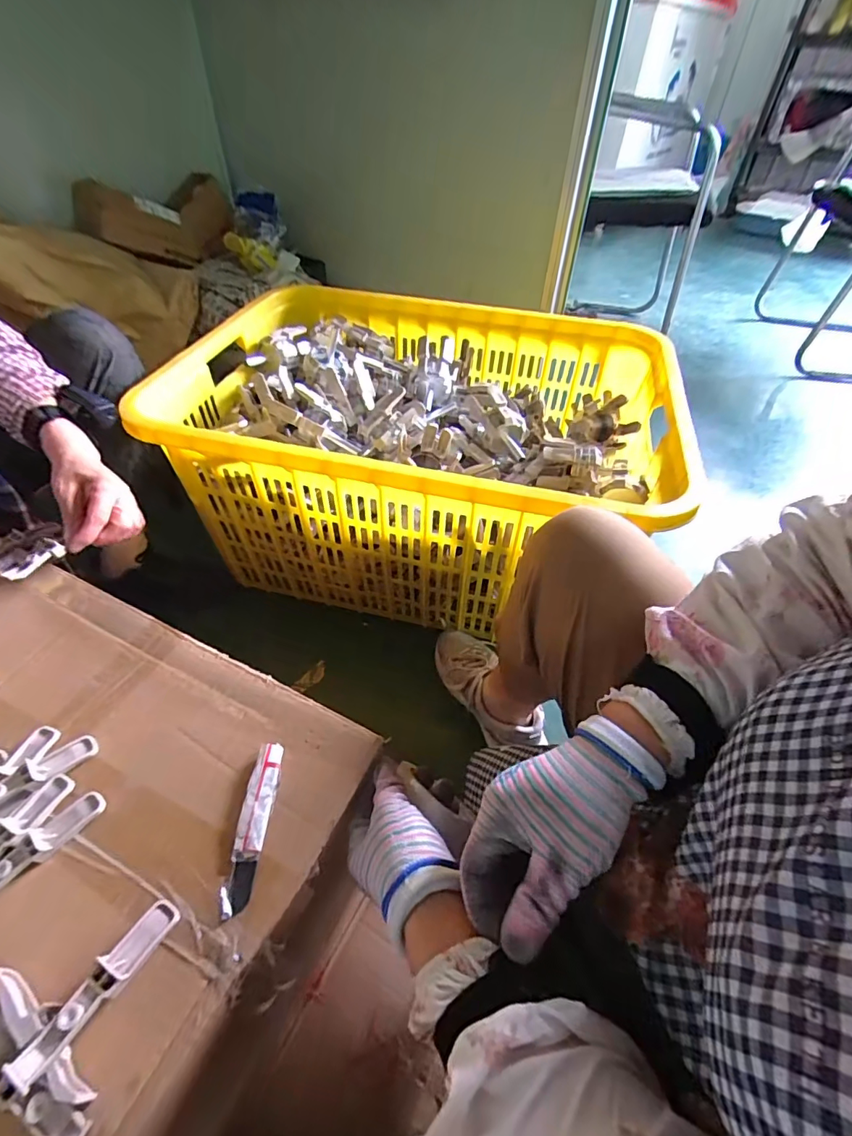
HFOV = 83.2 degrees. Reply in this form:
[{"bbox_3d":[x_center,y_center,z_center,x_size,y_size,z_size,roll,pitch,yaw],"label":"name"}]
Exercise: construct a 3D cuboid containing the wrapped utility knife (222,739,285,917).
[{"bbox_3d":[-0.135,0.199,0.375,0.023,0.016,0.117,4,46,2],"label":"wrapped utility knife"}]

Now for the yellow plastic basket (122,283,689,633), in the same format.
[{"bbox_3d":[-0.006,-0.222,0.915,0.774,0.354,0.588,12,47,9],"label":"yellow plastic basket"}]

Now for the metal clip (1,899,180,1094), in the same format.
[{"bbox_3d":[-0.203,0.261,0.301,0.023,0.012,0.099,24,37,19],"label":"metal clip"}]

